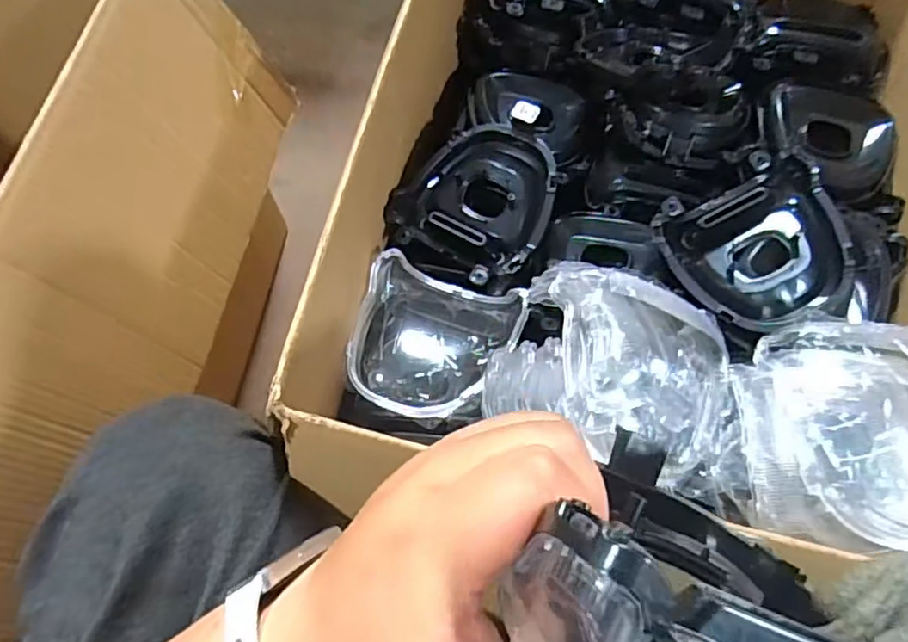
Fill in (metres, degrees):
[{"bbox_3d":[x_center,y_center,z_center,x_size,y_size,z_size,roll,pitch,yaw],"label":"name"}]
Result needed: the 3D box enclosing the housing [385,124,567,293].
[{"bbox_3d":[0.021,-0.107,0.563,0.132,0.046,0.149,26,86,17],"label":"housing"}]

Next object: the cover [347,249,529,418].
[{"bbox_3d":[-0.019,0.015,0.535,0.137,0.053,0.114,17,68,8],"label":"cover"}]

